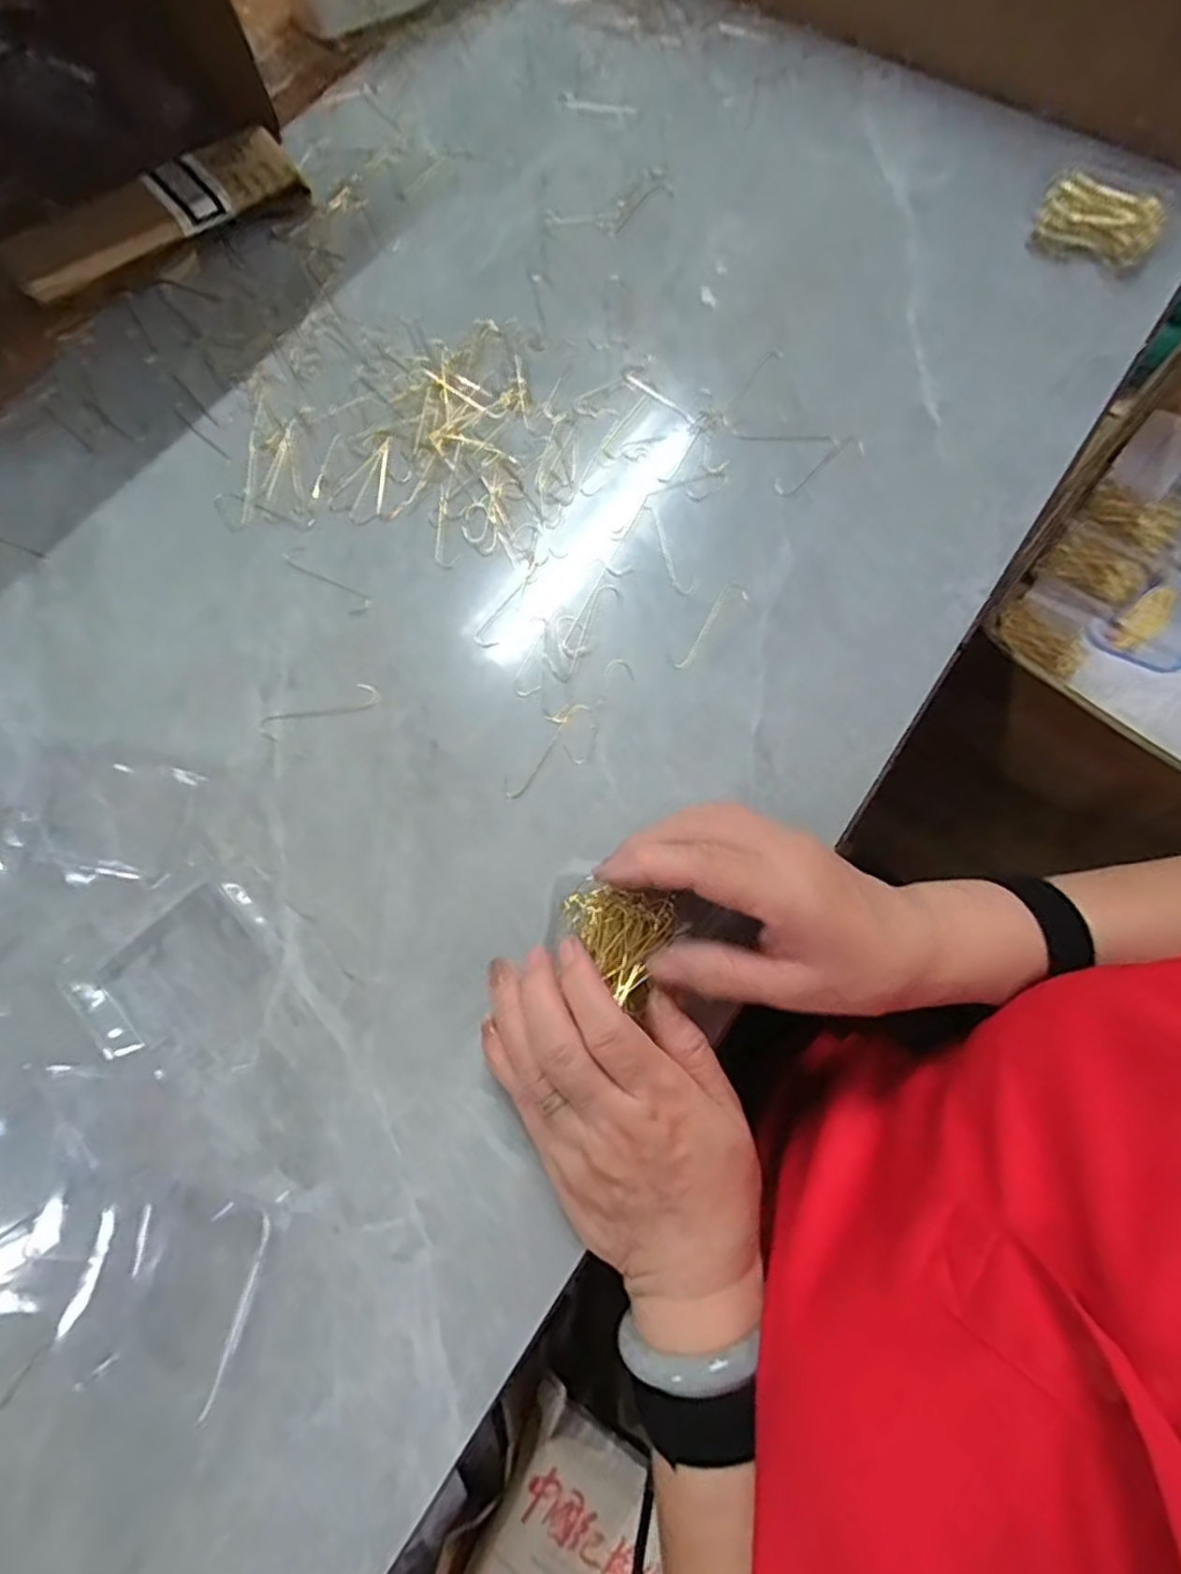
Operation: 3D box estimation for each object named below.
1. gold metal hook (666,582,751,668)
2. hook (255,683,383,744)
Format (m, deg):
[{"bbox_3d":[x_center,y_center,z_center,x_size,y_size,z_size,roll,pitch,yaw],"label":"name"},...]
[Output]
[{"bbox_3d":[0.065,-0.088,0.387,0.014,0.004,0.062,36,76,12],"label":"gold metal hook"},{"bbox_3d":[-0.145,-0.041,0.377,0.065,0.004,0.016,-22,73,-6],"label":"hook"}]

